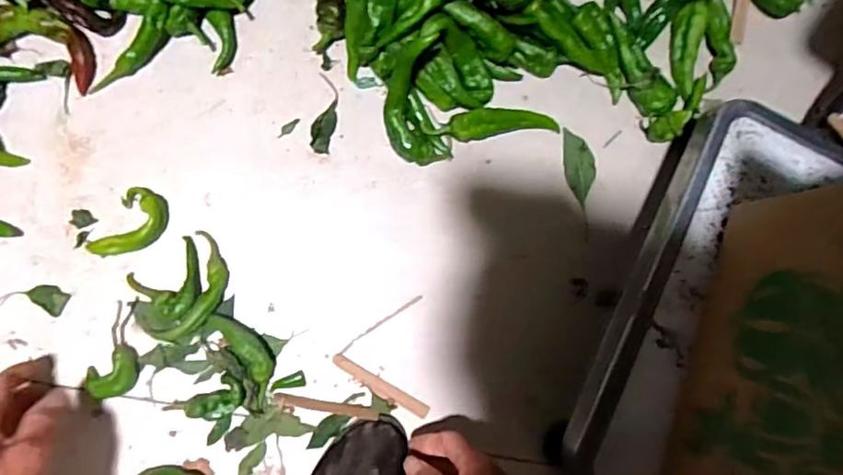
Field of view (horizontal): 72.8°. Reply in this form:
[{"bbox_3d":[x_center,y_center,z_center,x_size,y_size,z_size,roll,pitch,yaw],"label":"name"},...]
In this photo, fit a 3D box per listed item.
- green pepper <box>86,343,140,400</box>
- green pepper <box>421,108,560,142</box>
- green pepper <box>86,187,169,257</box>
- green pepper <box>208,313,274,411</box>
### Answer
[{"bbox_3d":[-0.257,0.115,0.480,0.046,0.019,0.035,-38,92,-7],"label":"green pepper"},{"bbox_3d":[0.066,-0.102,0.515,0.125,0.034,0.023,-10,89,-7],"label":"green pepper"},{"bbox_3d":[-0.247,-0.009,0.487,0.044,0.019,0.069,32,84,-4],"label":"green pepper"},{"bbox_3d":[-0.150,0.102,0.492,0.033,0.018,0.087,-34,91,-7],"label":"green pepper"}]

